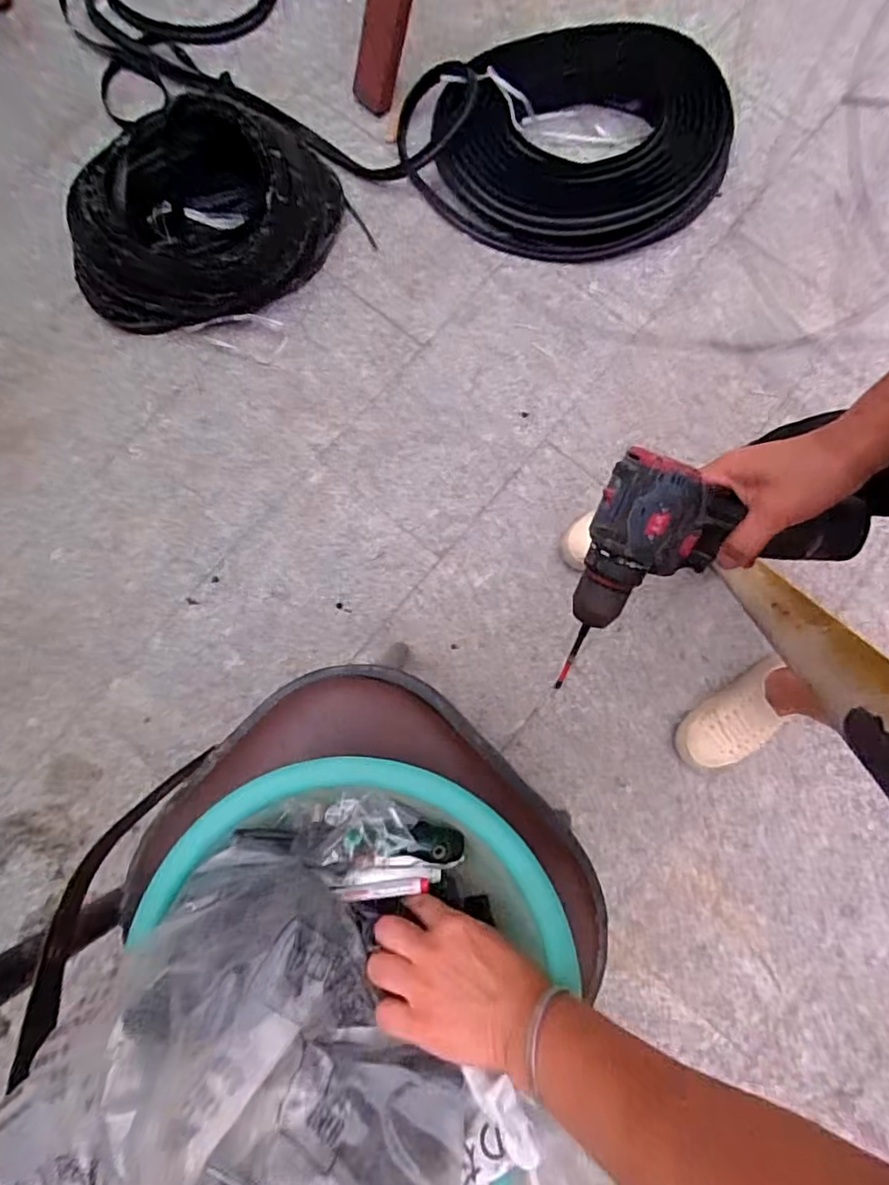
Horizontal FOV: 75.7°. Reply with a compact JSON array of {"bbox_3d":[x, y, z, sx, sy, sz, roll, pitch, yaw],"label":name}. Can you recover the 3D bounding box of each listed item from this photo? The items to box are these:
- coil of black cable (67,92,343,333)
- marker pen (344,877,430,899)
[{"bbox_3d":[-0.454,-0.718,1.081,0.489,0.161,0.366,-9,78,-1],"label":"coil of black cable"},{"bbox_3d":[-0.046,0.238,0.459,0.066,0.015,0.011,-4,80,-1],"label":"marker pen"}]

